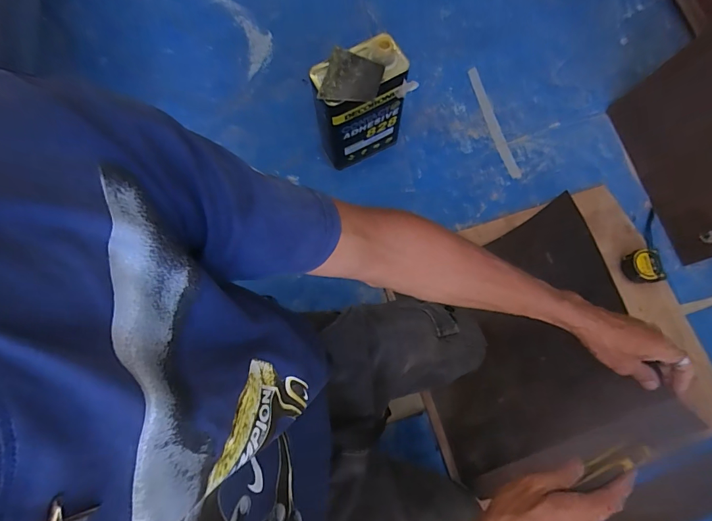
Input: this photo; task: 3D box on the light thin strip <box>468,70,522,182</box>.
[{"bbox_3d":[0.321,-0.324,0.927,0.026,0.009,0.292,-14,75,-3],"label":"light thin strip"}]

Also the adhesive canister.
[{"bbox_3d":[0.006,-0.294,0.789,0.167,0.248,0.097,-32,77,-7],"label":"adhesive canister"}]

